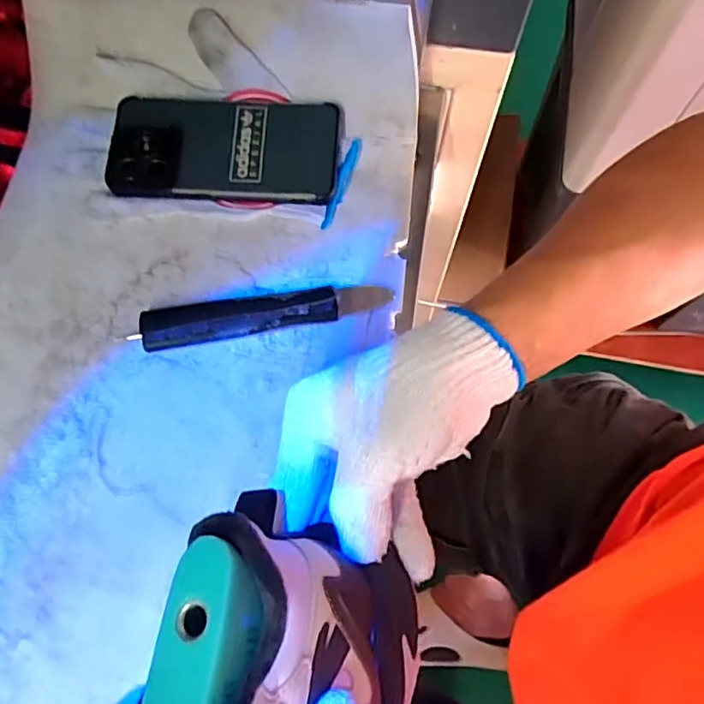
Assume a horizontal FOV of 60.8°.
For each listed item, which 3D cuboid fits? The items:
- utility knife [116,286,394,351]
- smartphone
[{"bbox_3d":[-0.058,-0.028,0.404,0.167,0.016,0.031,-9,70,-4],"label":"utility knife"},{"bbox_3d":[-0.093,-0.150,0.434,0.162,0.013,0.082,3,76,3],"label":"smartphone"}]

